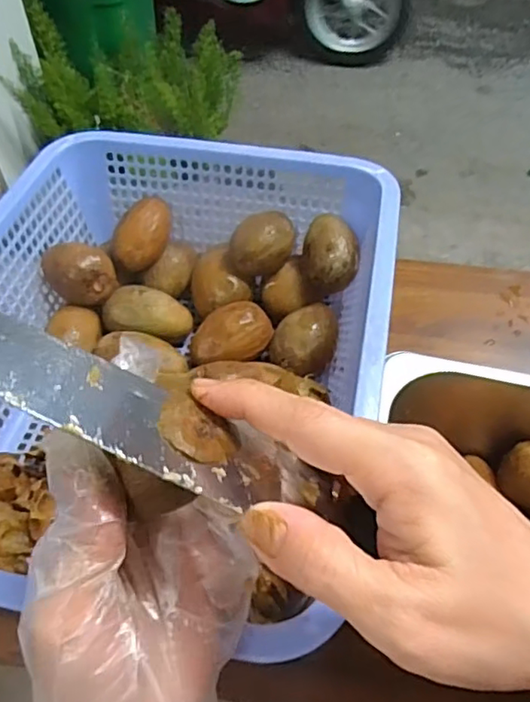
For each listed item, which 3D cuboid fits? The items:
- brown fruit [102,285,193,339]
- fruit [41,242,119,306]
[{"bbox_3d":[-0.097,-0.026,0.487,0.067,0.038,0.040,22,61,-2],"label":"brown fruit"},{"bbox_3d":[-0.147,-0.062,0.475,0.048,0.039,0.045,-23,54,-18],"label":"fruit"}]

